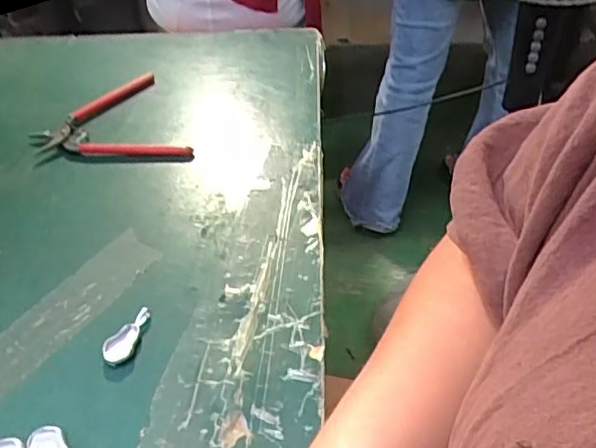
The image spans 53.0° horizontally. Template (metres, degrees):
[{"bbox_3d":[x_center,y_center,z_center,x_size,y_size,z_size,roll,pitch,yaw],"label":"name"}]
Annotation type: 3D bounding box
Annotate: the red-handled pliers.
[{"bbox_3d":[-0.176,-0.088,0.544,0.123,0.012,0.137,-19,44,-18],"label":"red-handled pliers"}]

